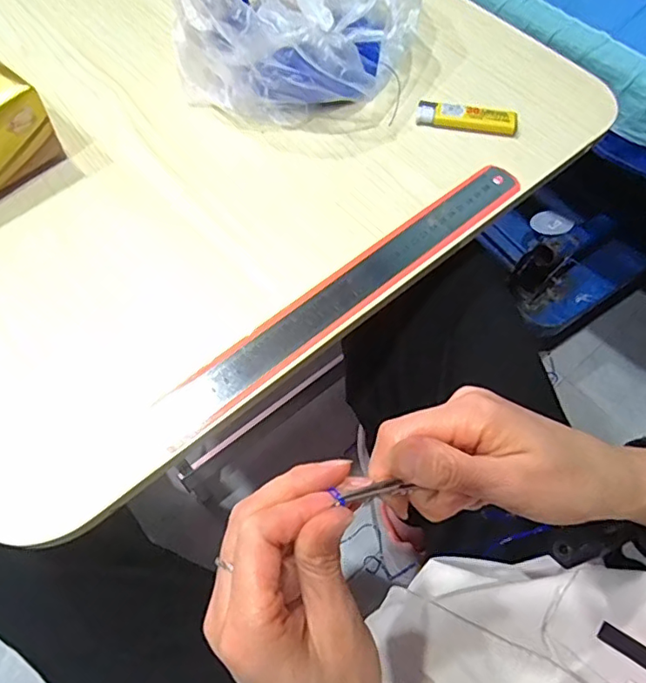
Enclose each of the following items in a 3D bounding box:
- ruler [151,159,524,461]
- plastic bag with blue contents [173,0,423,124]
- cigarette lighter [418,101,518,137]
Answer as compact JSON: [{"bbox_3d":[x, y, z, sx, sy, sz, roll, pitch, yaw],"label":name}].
[{"bbox_3d":[0.031,-0.044,0.387,0.298,0.006,0.033,-37,73,-17],"label":"ruler"},{"bbox_3d":[-0.015,-0.280,0.445,0.182,0.111,0.179,7,63,2],"label":"plastic bag with blue contents"},{"bbox_3d":[0.120,-0.186,0.454,0.081,0.014,0.020,11,63,4],"label":"cigarette lighter"}]

